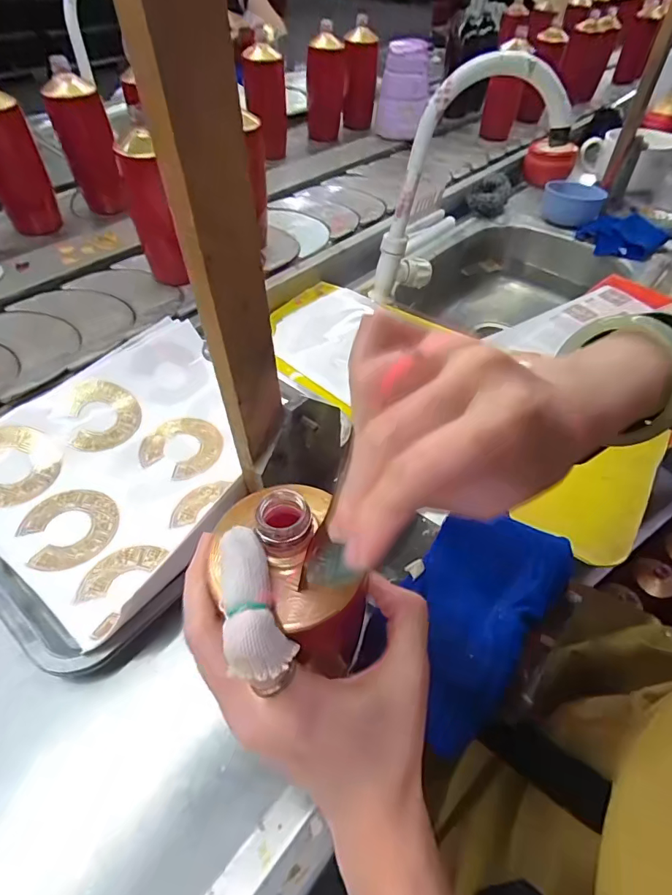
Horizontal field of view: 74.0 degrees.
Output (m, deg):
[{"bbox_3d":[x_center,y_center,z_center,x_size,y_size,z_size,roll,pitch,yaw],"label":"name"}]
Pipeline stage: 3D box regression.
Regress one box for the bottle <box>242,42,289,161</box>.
[{"bbox_3d":[-0.142,-0.705,0.913,0.077,0.177,0.074,-3,52,-5],"label":"bottle"}]

